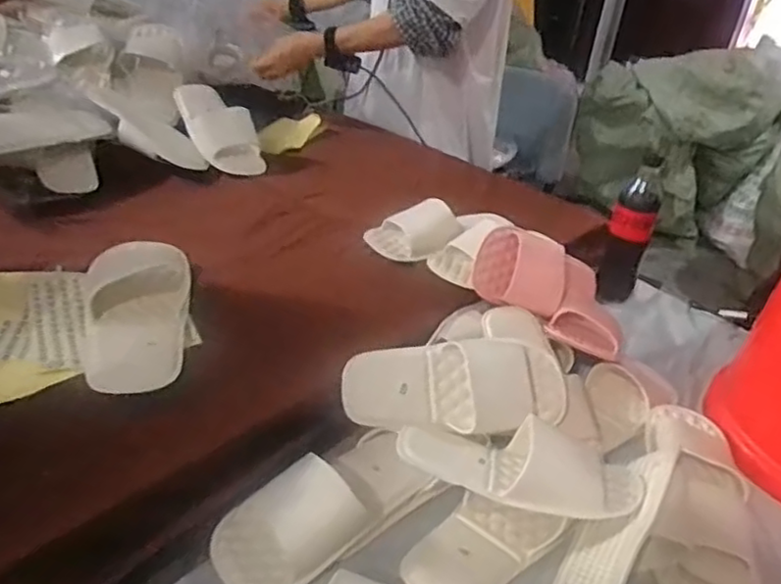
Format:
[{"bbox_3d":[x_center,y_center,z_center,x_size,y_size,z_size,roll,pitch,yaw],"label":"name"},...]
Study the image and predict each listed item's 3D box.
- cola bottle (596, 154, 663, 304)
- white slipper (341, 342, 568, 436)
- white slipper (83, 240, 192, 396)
[{"bbox_3d":[0.360,-0.080,1.053,0.066,0.194,0.060,-22,42,-38],"label":"cola bottle"},{"bbox_3d":[0.070,0.103,0.715,0.235,0.051,0.109,2,67,-6],"label":"white slipper"},{"bbox_3d":[-0.270,0.020,0.730,0.110,0.052,0.229,-1,33,-13],"label":"white slipper"}]

